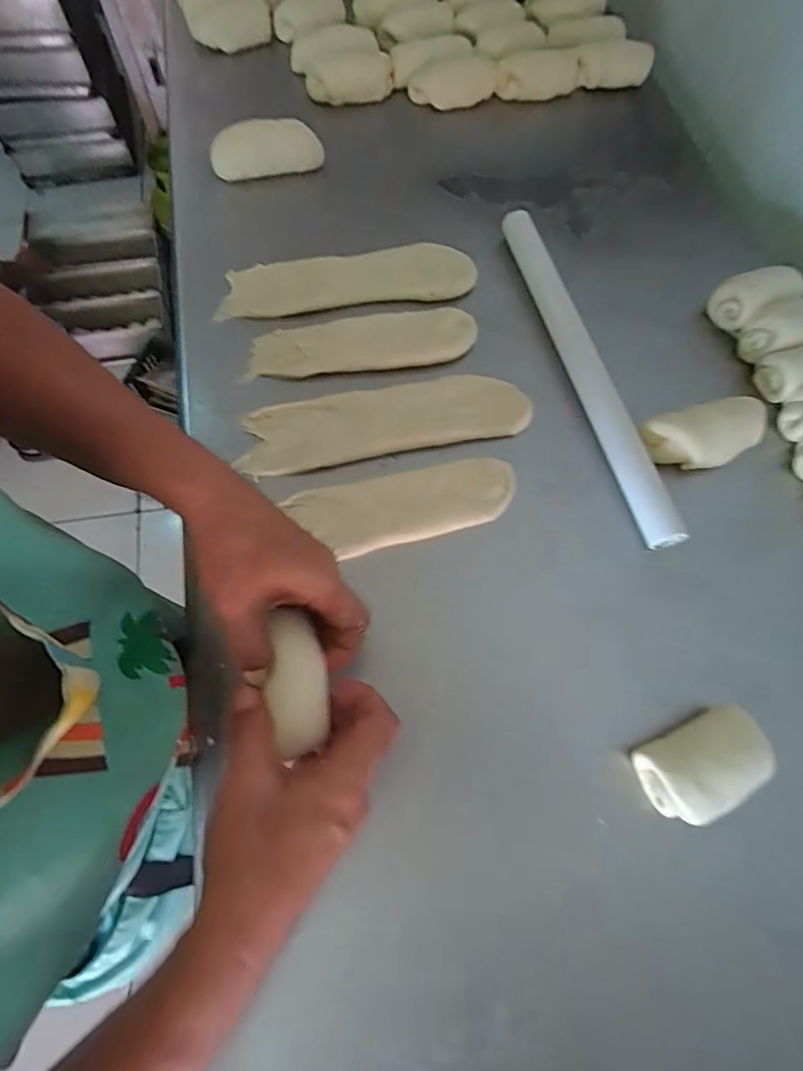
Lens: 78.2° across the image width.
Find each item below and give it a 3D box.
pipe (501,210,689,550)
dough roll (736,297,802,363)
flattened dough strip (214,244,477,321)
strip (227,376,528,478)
[{"bbox_3d":[0.184,-0.177,0.514,0.038,0.037,0.414,-14,70,-8],"label":"pipe"},{"bbox_3d":[0.404,-0.210,0.531,0.082,0.061,0.060,-21,71,-11],"label":"dough roll"},{"bbox_3d":[-0.058,-0.280,0.548,0.271,0.022,0.075,-8,69,-6],"label":"flattened dough strip"},{"bbox_3d":[-0.016,-0.113,0.478,0.270,0.013,0.076,-12,70,-7],"label":"strip"}]

